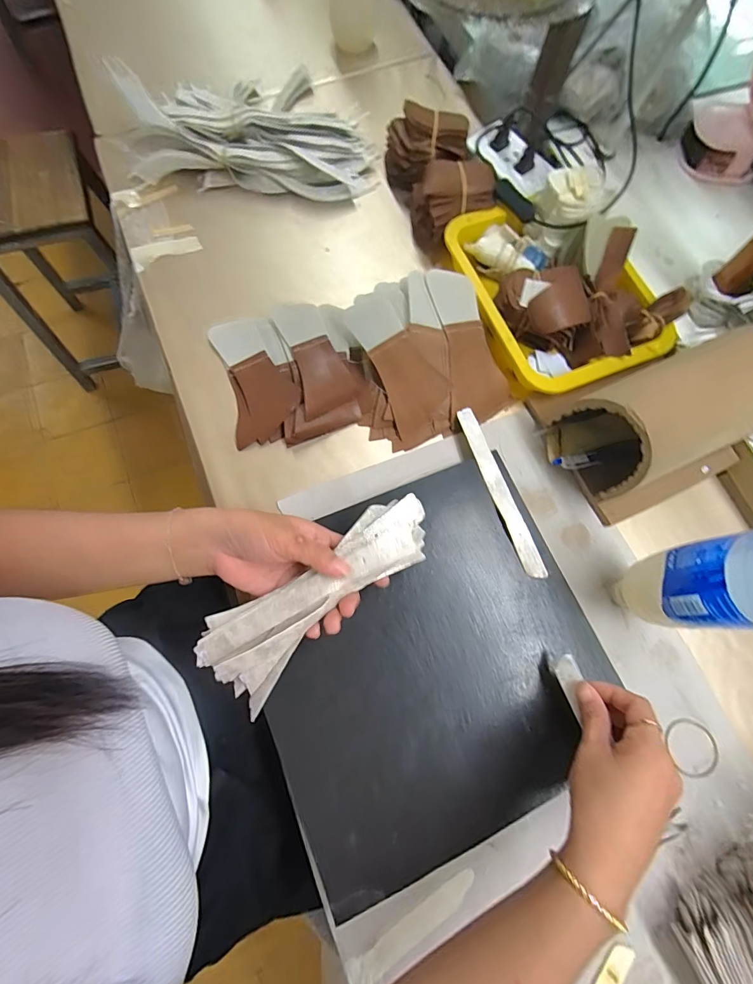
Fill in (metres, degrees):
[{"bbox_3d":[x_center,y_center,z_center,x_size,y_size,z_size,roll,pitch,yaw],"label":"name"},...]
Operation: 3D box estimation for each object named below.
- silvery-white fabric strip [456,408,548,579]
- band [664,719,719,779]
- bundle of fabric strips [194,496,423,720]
[{"bbox_3d":[0.126,-0.003,0.432,0.020,0.010,0.191,-19,74,-5],"label":"silvery-white fabric strip"},{"bbox_3d":[0.298,0.240,0.389,0.042,0.005,0.048,3,74,0],"label":"band"},{"bbox_3d":[-0.043,0.081,0.334,0.209,0.042,0.073,-37,78,-6],"label":"bundle of fabric strips"}]

